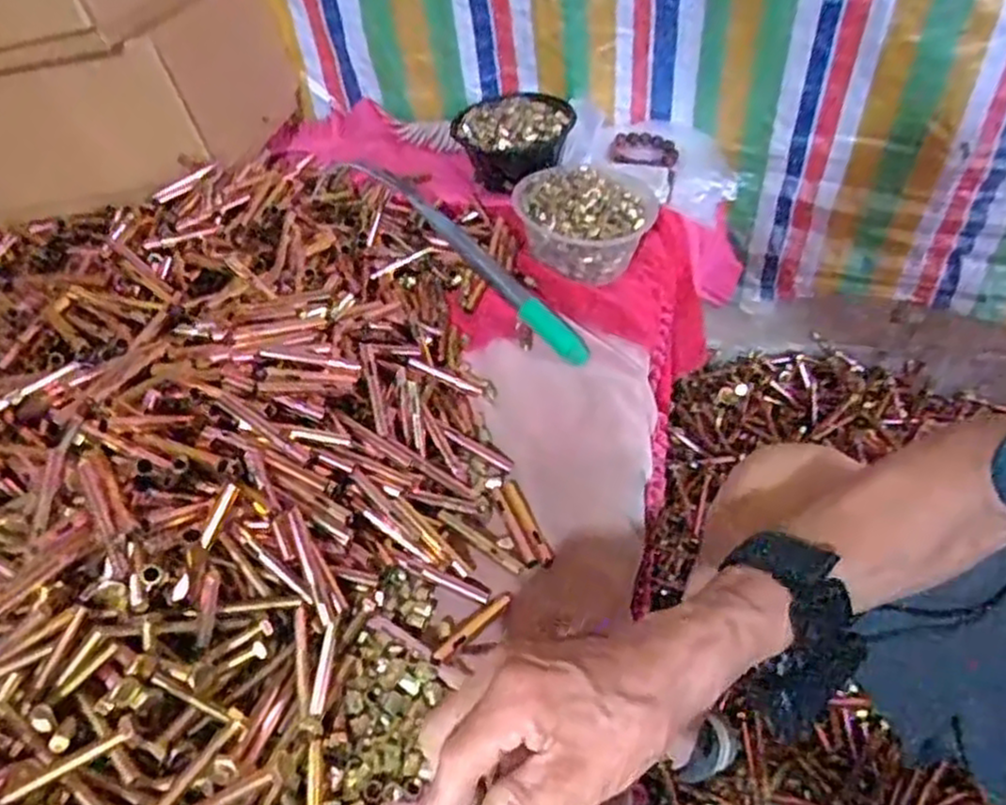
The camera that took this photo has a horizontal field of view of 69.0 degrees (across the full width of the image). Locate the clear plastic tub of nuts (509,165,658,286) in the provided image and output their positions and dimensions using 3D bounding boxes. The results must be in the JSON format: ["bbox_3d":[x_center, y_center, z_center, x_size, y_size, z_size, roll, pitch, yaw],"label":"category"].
[{"bbox_3d":[0.094,-0.210,0.852,0.158,0.087,0.152,5,44,9],"label":"clear plastic tub of nuts"}]

